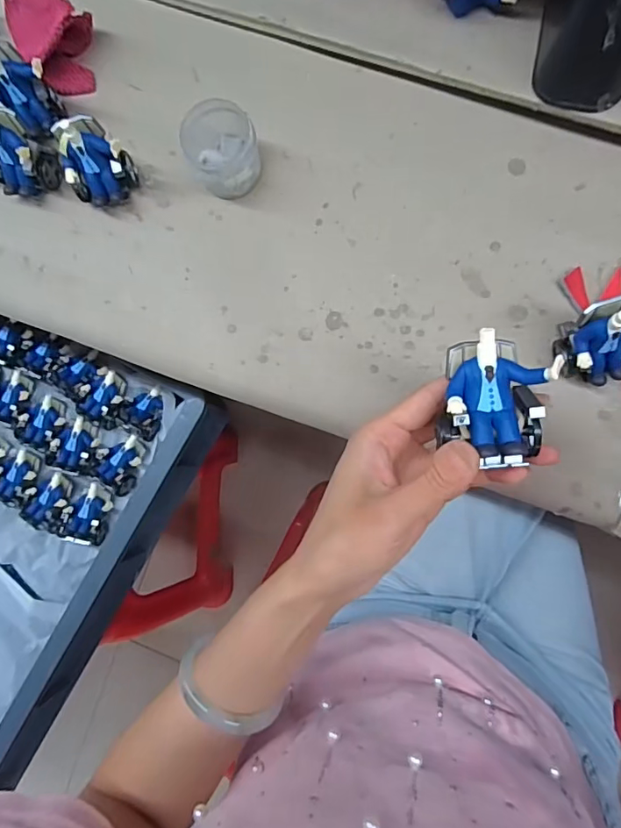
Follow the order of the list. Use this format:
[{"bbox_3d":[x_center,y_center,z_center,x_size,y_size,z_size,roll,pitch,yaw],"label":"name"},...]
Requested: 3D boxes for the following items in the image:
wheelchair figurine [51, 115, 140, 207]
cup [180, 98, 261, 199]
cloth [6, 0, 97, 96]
[{"bbox_3d":[-0.163,-0.188,0.383,0.050,0.060,0.040,-43,80,0],"label":"wheelchair figurine"},{"bbox_3d":[-0.064,-0.194,0.374,0.051,0.049,0.046,-28,81,3],"label":"cup"},{"bbox_3d":[-0.208,-0.308,0.406,0.061,0.043,0.085,-38,80,1],"label":"cloth"}]

